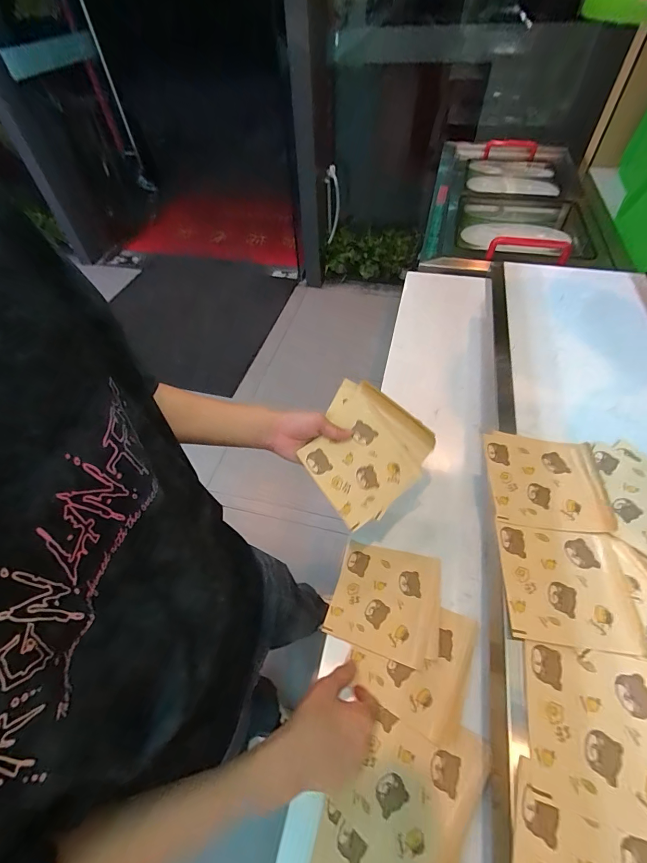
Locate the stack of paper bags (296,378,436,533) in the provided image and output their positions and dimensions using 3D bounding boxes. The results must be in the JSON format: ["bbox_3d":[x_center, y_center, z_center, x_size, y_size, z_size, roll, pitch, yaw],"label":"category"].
[{"bbox_3d":[0.060,0.033,0.558,0.164,0.030,0.177,40,78,4],"label":"stack of paper bags"}]

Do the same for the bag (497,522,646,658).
[{"bbox_3d":[0.280,0.175,0.431,0.139,0.013,0.132,5,52,7],"label":"bag"}]

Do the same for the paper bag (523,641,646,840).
[{"bbox_3d":[0.268,0.282,0.351,0.145,0.010,0.136,12,53,12],"label":"paper bag"}]

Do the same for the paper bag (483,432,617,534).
[{"bbox_3d":[0.309,0.066,0.514,0.154,0.015,0.143,4,52,7],"label":"paper bag"}]

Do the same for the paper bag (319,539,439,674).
[{"bbox_3d":[0.091,0.244,0.544,0.149,0.005,0.147,11,52,12],"label":"paper bag"}]

